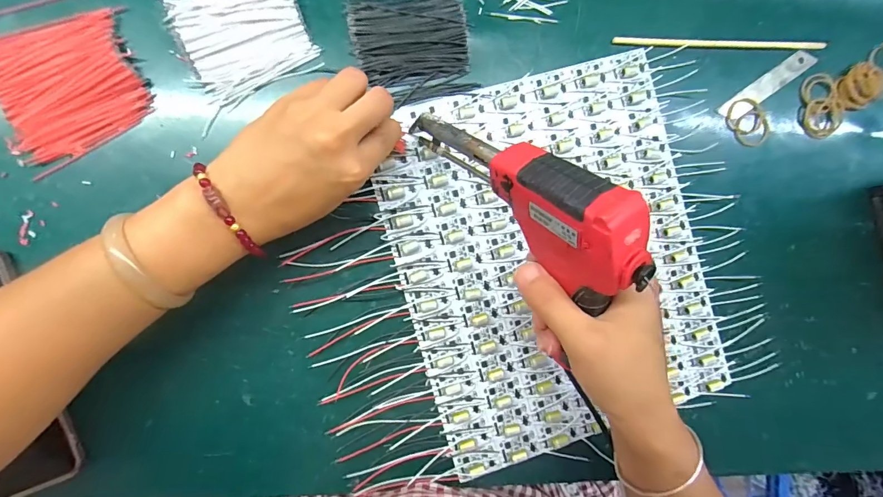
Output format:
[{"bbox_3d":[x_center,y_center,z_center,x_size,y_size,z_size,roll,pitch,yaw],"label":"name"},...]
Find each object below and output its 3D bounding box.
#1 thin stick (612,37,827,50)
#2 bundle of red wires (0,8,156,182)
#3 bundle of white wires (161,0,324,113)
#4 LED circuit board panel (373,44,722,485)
[{"bbox_3d":[0.235,-0.170,0.342,0.188,0.006,0.008,-1,91,-7],"label":"thin stick"},{"bbox_3d":[-0.261,-0.113,0.289,0.094,0.011,0.095,-18,93,-7],"label":"bundle of red wires"},{"bbox_3d":[-0.145,-0.159,0.299,0.087,0.012,0.086,-26,93,-6],"label":"bundle of white wires"},{"bbox_3d":[0.089,0.008,0.330,0.240,0.011,0.288,-15,92,-7],"label":"LED circuit board panel"}]

